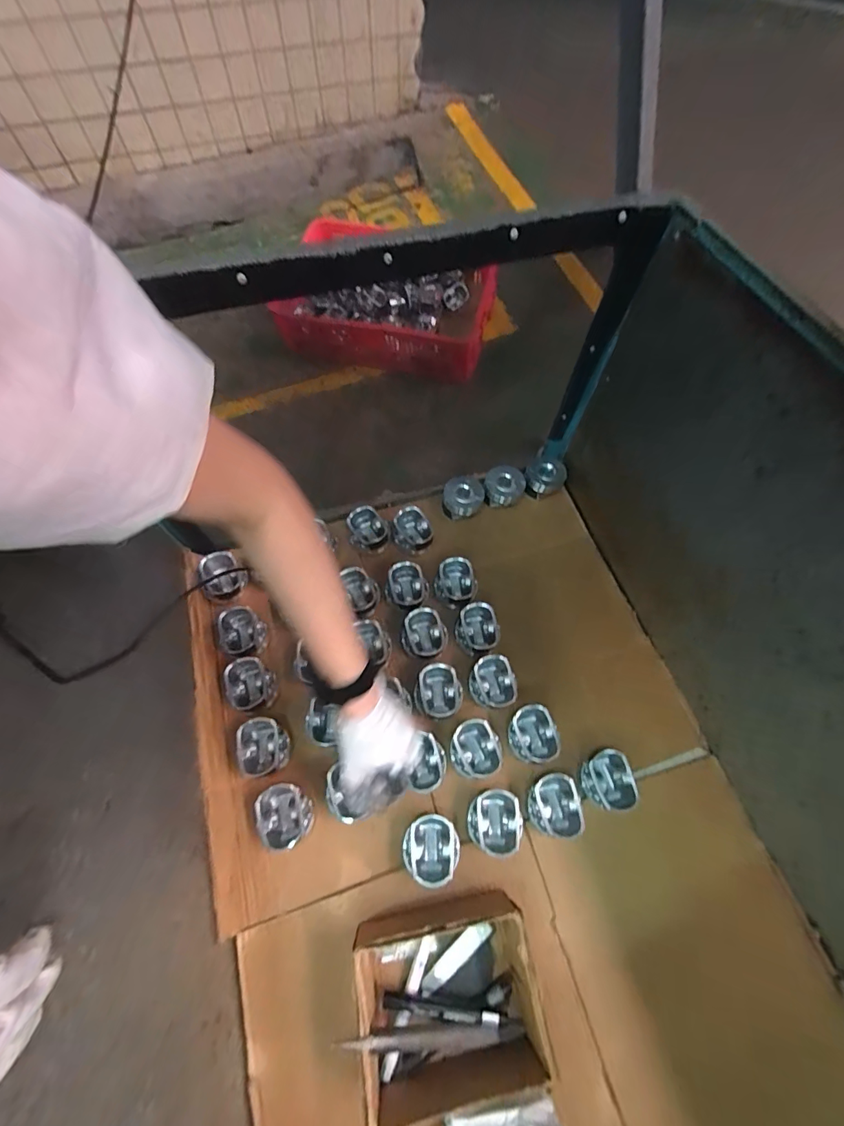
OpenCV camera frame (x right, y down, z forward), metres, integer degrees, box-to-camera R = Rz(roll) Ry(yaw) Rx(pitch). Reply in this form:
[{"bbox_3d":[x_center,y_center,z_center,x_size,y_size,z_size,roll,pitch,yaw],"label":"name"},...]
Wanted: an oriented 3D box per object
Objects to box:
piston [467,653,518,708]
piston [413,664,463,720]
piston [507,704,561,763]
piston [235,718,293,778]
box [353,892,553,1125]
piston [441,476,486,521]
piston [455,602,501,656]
[{"bbox_3d":[0.113,0.189,0.675,0.071,0.048,0.075,0,64,-1],"label":"piston"},{"bbox_3d":[0.026,0.201,0.666,0.071,0.044,0.077,0,64,-1],"label":"piston"},{"bbox_3d":[0.167,0.259,0.647,0.071,0.042,0.080,-18,66,-9],"label":"piston"},{"bbox_3d":[-0.235,0.269,0.627,0.072,0.048,0.077,0,64,-1],"label":"piston"},{"bbox_3d":[0.030,0.499,0.492,0.189,0.088,0.150,-8,65,-5],"label":"box"},{"bbox_3d":[0.080,-0.130,0.836,0.076,0.047,0.087,11,65,4],"label":"piston"},{"bbox_3d":[0.093,0.115,0.727,0.068,0.072,0.074,0,64,-1],"label":"piston"}]

